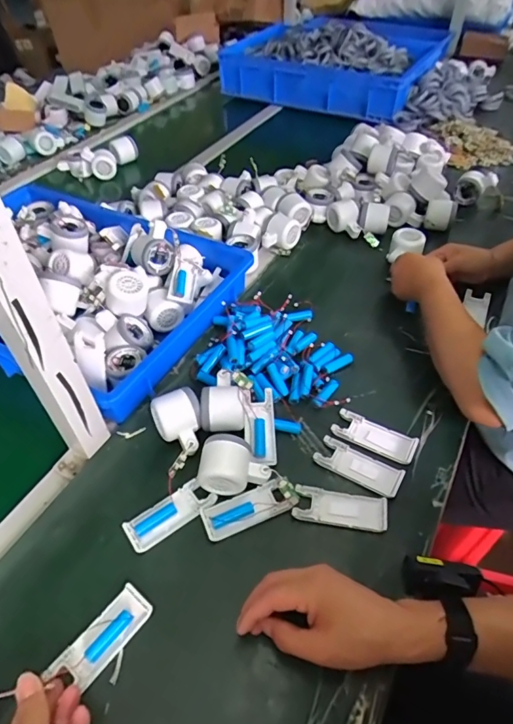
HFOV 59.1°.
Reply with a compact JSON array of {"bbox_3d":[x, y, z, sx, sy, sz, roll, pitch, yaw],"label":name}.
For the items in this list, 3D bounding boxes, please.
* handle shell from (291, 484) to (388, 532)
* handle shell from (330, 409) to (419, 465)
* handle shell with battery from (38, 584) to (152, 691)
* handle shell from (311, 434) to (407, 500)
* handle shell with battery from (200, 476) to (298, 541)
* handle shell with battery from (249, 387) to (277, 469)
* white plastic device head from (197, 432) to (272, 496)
[{"bbox_3d":[0.096,0.165,0.517,0.103,0.008,0.041,7,48,9],"label":"handle shell"},{"bbox_3d":[0.151,0.095,0.580,0.103,0.008,0.040,19,51,19],"label":"handle shell"},{"bbox_3d":[-0.150,0.266,0.438,0.100,0.023,0.042,-39,57,-25],"label":"handle shell with battery"},{"bbox_3d":[0.127,0.129,0.563,0.104,0.007,0.042,23,52,22],"label":"handle shell"},{"bbox_3d":[-0.012,0.166,0.518,0.099,0.012,0.043,-18,49,-13],"label":"handle shell with battery"},{"bbox_3d":[0.008,0.083,0.583,0.032,0.014,0.100,-1,62,1],"label":"handle shell with battery"},{"bbox_3d":[-0.026,0.122,0.529,0.080,0.049,0.051,7,48,9],"label":"white plastic device head"}]

